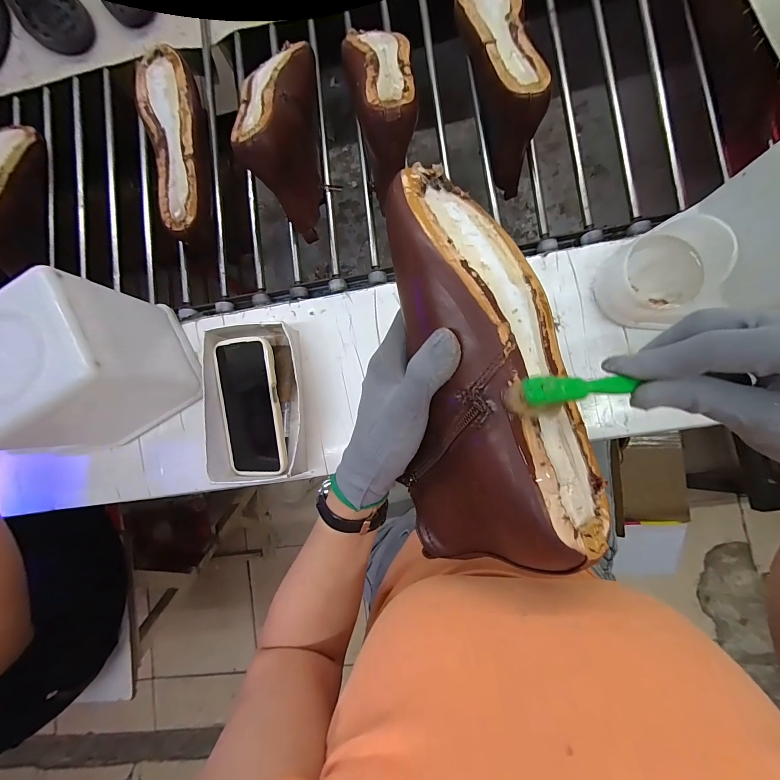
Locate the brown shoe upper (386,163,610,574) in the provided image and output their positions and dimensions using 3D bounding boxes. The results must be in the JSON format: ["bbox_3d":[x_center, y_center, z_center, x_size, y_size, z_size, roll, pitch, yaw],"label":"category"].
[{"bbox_3d":[0.056,-0.012,0.221,0.109,0.094,0.261,-9,87,6],"label":"brown shoe upper"}]

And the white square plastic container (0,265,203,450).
[{"bbox_3d":[-0.339,-0.024,0.393,0.146,0.157,0.130,-34,83,4],"label":"white square plastic container"}]

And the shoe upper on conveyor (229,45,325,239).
[{"bbox_3d":[-0.148,-0.359,0.465,0.078,0.119,0.268,-4,86,7],"label":"shoe upper on conveyor"}]

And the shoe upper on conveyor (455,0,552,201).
[{"bbox_3d":[0.141,-0.421,0.465,0.078,0.121,0.246,-10,85,6],"label":"shoe upper on conveyor"}]

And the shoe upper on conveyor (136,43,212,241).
[{"bbox_3d":[-0.293,-0.343,0.505,0.080,0.081,0.255,-9,85,6],"label":"shoe upper on conveyor"}]

